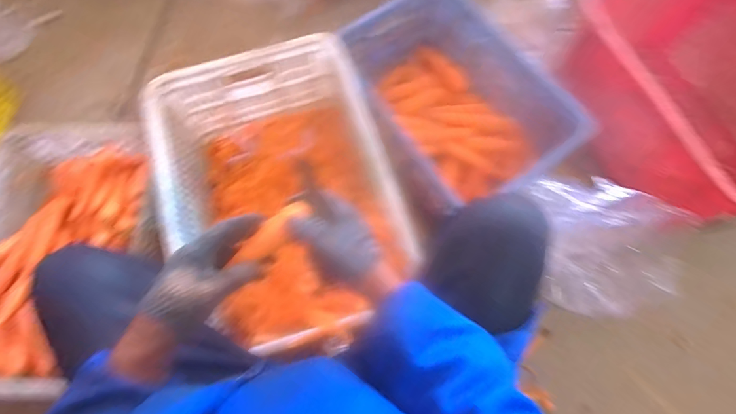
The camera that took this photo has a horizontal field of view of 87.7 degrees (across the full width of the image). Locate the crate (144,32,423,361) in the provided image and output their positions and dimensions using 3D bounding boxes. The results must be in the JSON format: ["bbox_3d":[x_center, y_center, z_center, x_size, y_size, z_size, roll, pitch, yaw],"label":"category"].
[{"bbox_3d":[-0.176,-0.028,0.848,0.449,0.241,0.594,-22,73,-6],"label":"crate"}]

